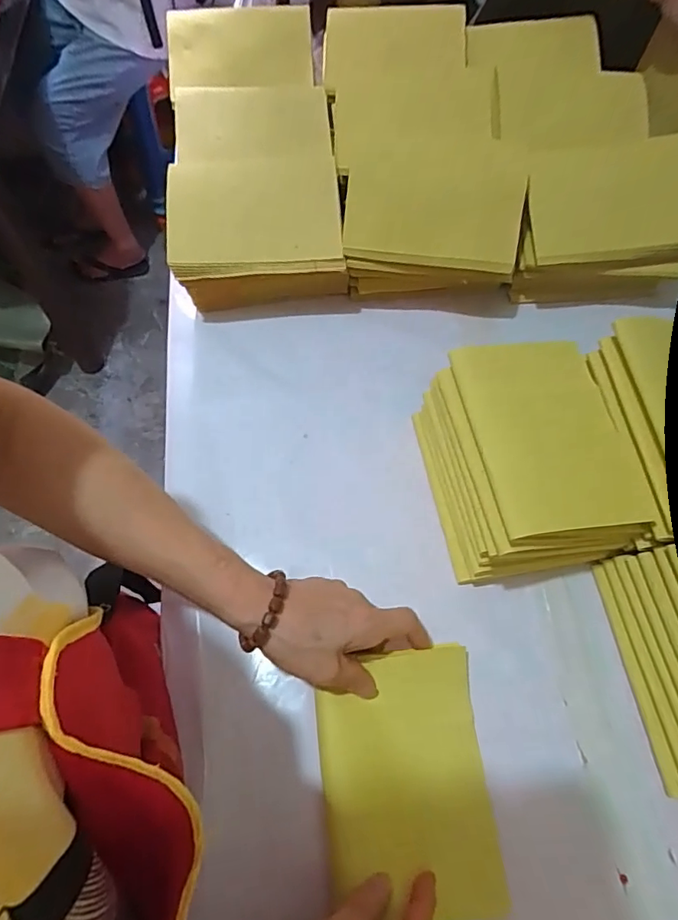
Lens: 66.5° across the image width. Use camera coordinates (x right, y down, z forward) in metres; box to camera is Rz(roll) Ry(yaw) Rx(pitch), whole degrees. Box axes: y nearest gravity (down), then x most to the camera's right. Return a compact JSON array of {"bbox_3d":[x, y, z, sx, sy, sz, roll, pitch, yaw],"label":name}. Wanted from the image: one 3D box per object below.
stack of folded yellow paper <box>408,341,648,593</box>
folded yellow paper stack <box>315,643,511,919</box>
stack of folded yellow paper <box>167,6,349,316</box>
[{"bbox_3d":[0.144,0.000,0.415,0.132,0.087,0.167,-8,65,-5],"label":"stack of folded yellow paper"},{"bbox_3d":[0.045,0.214,0.346,0.109,0.020,0.155,-5,64,-4],"label":"folded yellow paper stack"},{"bbox_3d":[-0.093,-0.327,0.565,0.163,0.110,0.365,-5,64,-4],"label":"stack of folded yellow paper"}]

